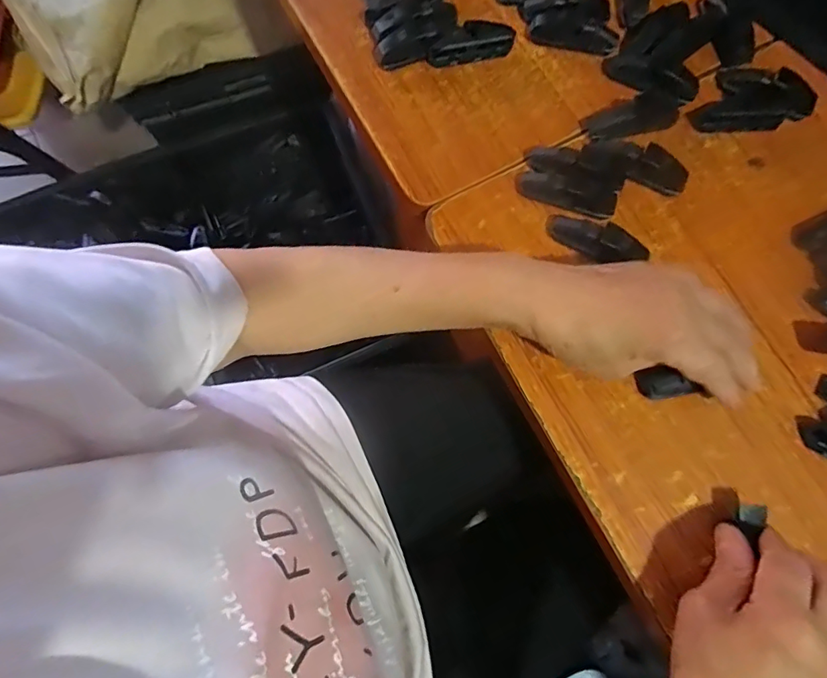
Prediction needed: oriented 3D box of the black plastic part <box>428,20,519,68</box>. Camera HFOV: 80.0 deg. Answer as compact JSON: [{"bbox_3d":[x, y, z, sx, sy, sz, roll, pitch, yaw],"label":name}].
[{"bbox_3d":[0.046,-0.252,0.417,0.074,0.020,0.029,-15,76,-4],"label":"black plastic part"}]

